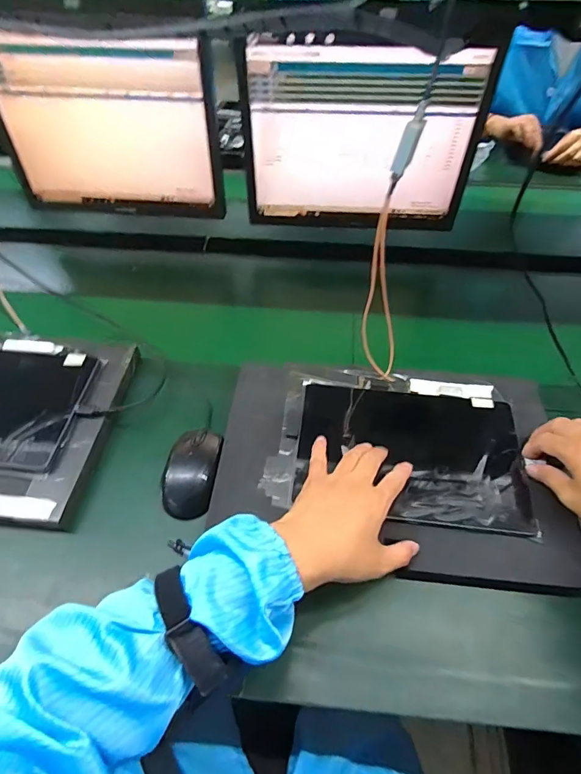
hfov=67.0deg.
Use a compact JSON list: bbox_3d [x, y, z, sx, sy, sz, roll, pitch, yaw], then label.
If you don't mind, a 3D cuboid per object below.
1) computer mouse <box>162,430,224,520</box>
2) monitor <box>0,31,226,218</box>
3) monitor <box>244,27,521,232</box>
[{"bbox_3d":[-0.114,0.099,0.515,0.059,0.031,0.101,4,50,3],"label":"computer mouse"},{"bbox_3d":[-0.294,-0.411,0.717,0.354,0.253,0.042,5,50,3],"label":"monitor"},{"bbox_3d":[0.109,-0.389,0.698,0.358,0.275,0.066,7,50,6],"label":"monitor"}]

